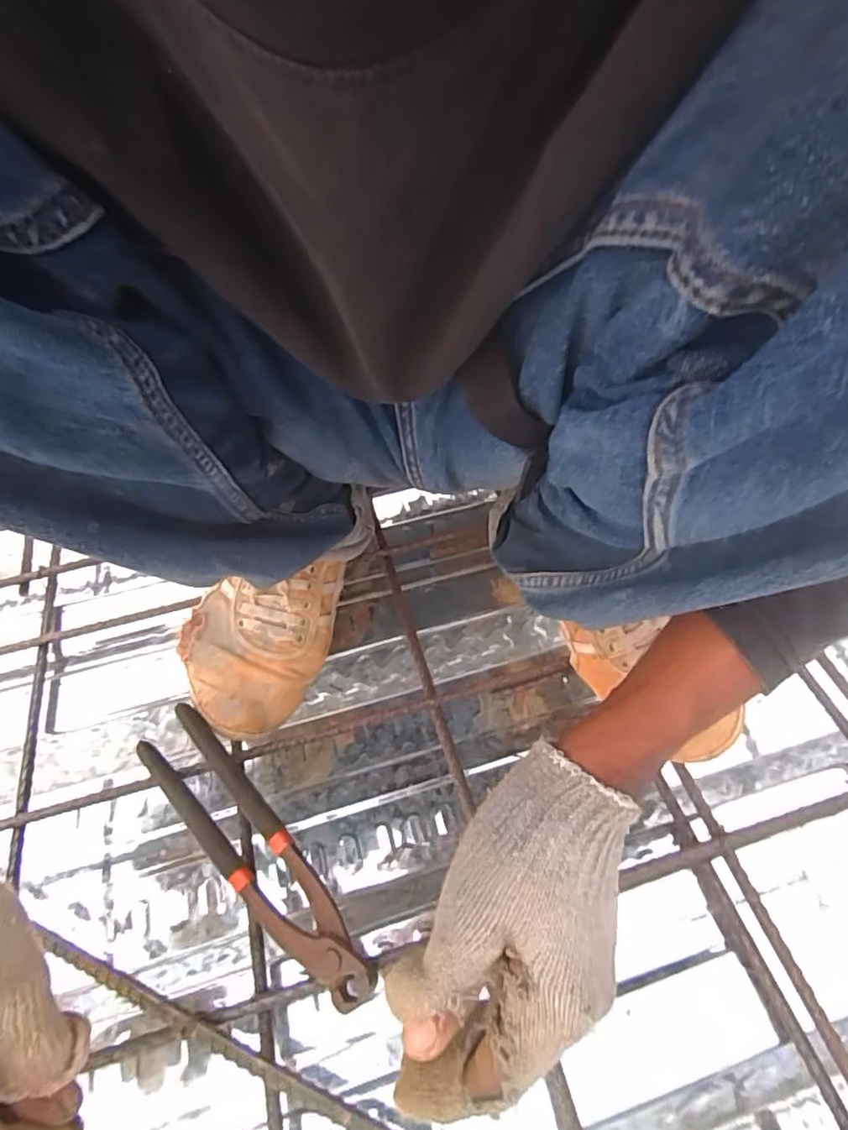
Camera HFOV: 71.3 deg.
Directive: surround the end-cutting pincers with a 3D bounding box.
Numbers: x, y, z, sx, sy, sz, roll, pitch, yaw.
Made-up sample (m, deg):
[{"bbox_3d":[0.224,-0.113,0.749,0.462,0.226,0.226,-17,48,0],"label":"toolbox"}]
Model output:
[{"bbox_3d":[-0.109,0.179,0.374,0.045,0.018,0.215,-39,62,-23],"label":"end-cutting pincers"}]

